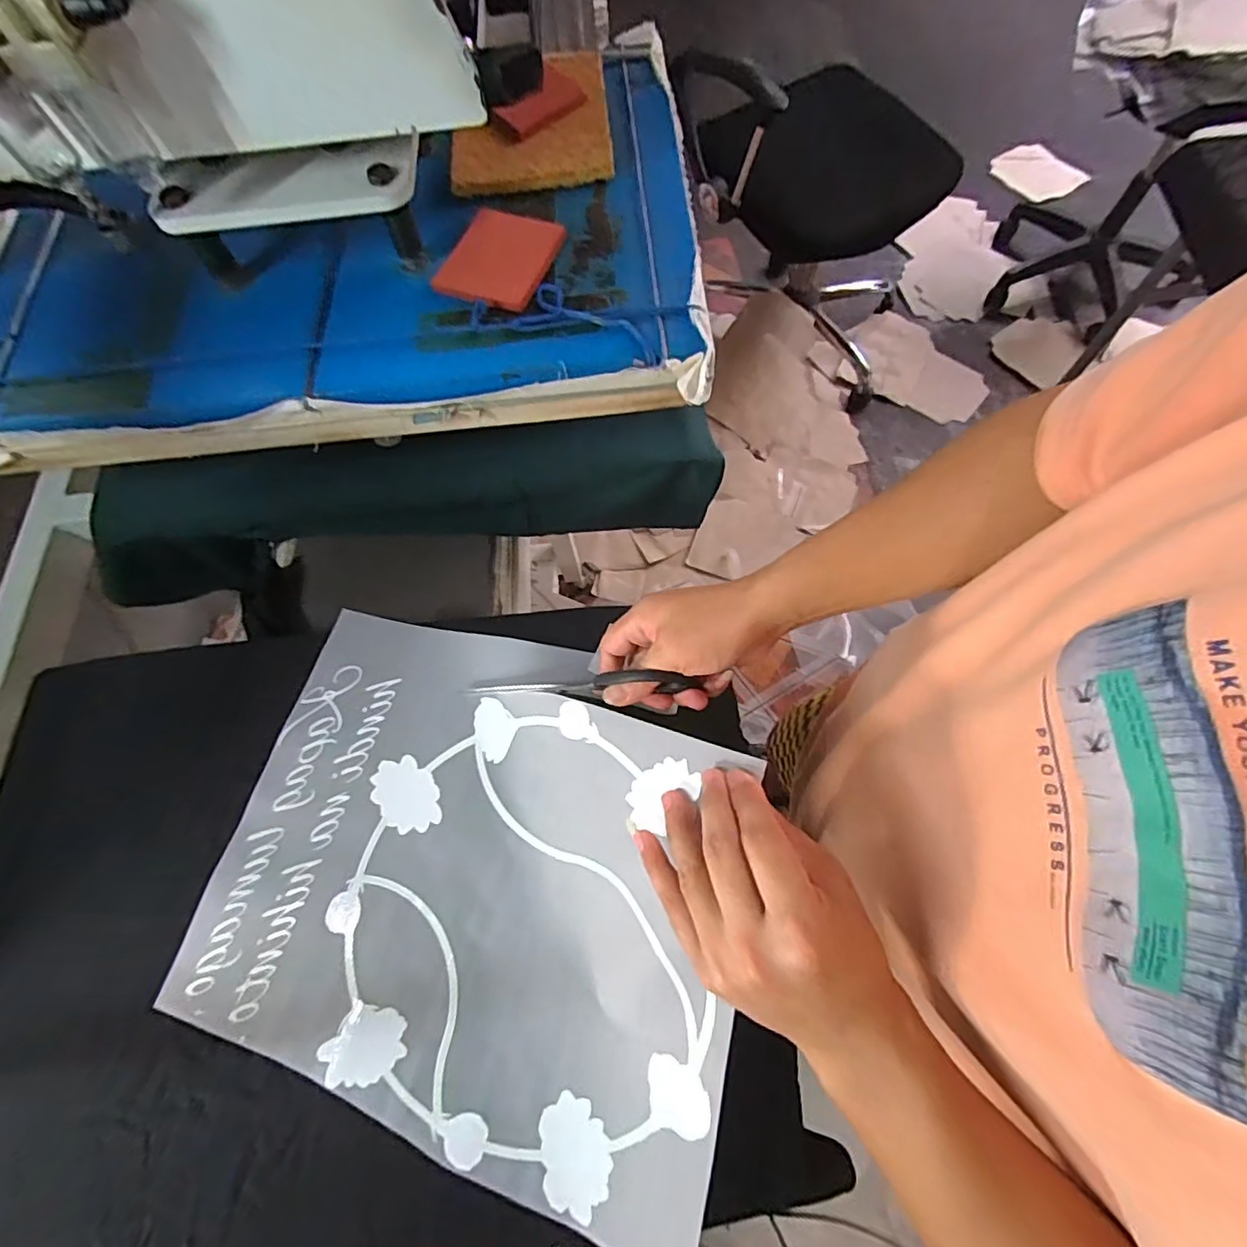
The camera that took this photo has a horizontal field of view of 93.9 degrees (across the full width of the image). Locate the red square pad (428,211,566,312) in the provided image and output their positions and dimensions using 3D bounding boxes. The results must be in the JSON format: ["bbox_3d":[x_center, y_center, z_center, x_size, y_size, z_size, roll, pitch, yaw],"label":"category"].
[{"bbox_3d":[-0.094,-0.286,0.452,0.075,0.010,0.092,17,70,9],"label":"red square pad"}]

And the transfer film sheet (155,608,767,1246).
[{"bbox_3d":[-0.105,0.159,0.372,0.368,0.104,0.321,16,70,9],"label":"transfer film sheet"}]

